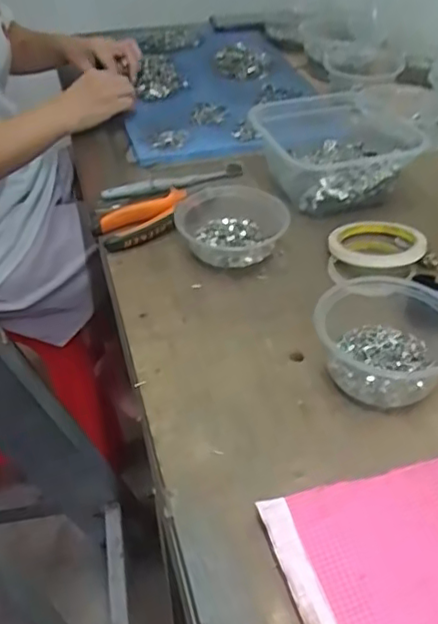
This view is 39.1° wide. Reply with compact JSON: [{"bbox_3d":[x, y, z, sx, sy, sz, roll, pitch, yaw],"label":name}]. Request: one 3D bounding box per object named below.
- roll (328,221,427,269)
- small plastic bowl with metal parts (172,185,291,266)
[{"bbox_3d":[0.167,-0.073,0.649,0.095,0.019,0.095,-2,41,2],"label":"roll"},{"bbox_3d":[0.015,-0.090,0.652,0.109,0.043,0.108,-2,41,2],"label":"small plastic bowl with metal parts"}]

